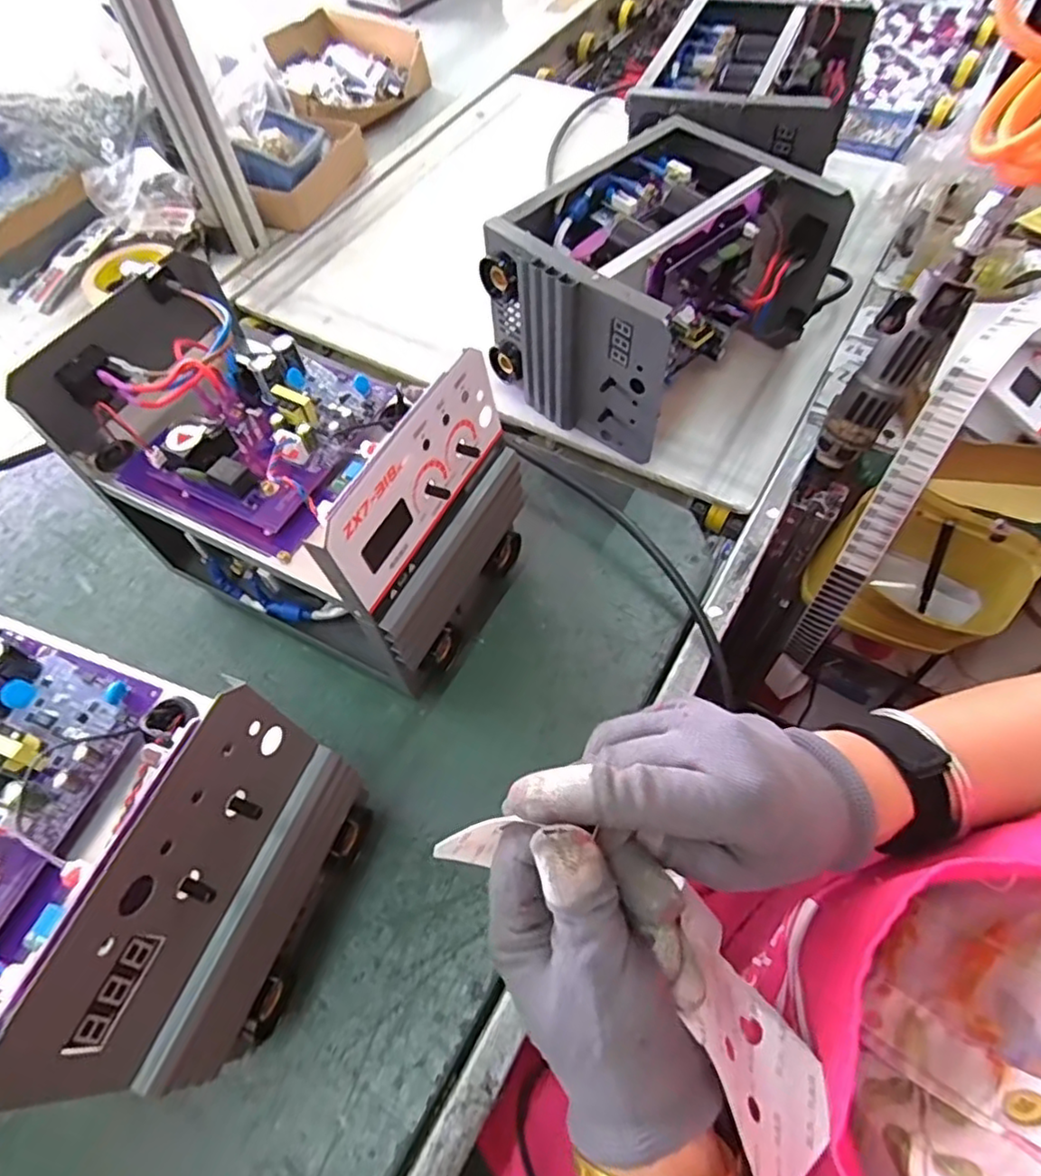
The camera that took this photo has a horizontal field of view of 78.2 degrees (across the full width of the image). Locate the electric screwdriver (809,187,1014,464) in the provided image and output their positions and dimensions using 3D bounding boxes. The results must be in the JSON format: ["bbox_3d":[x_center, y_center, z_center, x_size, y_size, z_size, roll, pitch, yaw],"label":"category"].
[{"bbox_3d":[0.282,-0.178,0.474,0.041,0.197,0.032,37,43,21],"label":"electric screwdriver"}]

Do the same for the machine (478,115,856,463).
[{"bbox_3d":[0.124,-0.268,0.569,0.190,0.147,0.250,37,68,21],"label":"machine"}]

